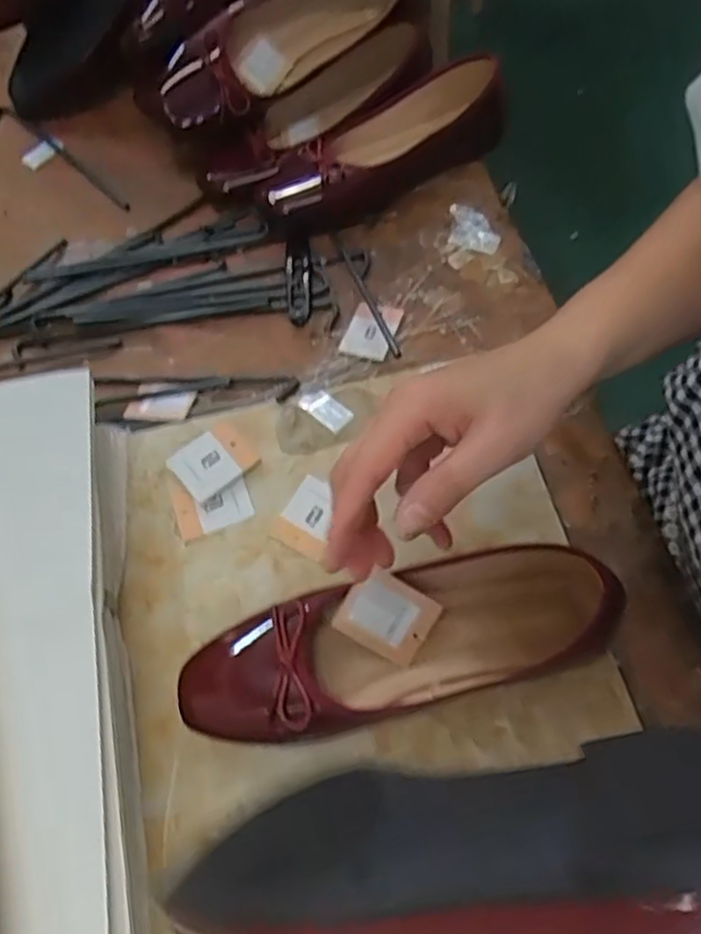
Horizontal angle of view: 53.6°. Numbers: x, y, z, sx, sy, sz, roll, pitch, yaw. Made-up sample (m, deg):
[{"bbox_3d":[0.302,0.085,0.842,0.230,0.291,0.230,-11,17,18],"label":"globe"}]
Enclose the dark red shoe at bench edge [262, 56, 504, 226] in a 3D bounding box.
[{"bbox_3d":[0.031,-0.282,0.613,0.231,0.060,0.091,-31,65,-11],"label":"dark red shoe at bench edge"}]

